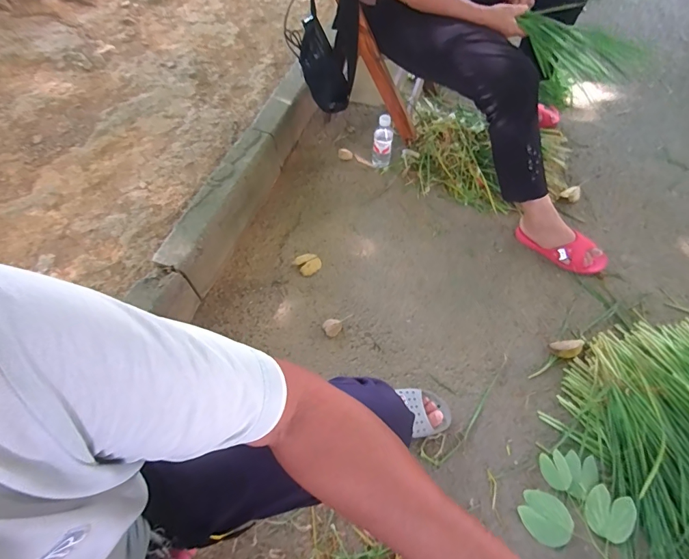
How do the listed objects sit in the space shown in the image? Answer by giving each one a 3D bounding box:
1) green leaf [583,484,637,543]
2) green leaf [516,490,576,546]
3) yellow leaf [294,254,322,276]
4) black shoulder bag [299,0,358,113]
[{"bbox_3d":[0.519,0.457,0.755,0.088,0.014,0.087,0,60,1],"label":"green leaf"},{"bbox_3d":[0.395,0.467,0.764,0.096,0.011,0.087,31,65,17],"label":"green leaf"},{"bbox_3d":[-0.097,-0.045,1.056,0.065,0.022,0.066,-28,63,-14],"label":"yellow leaf"},{"bbox_3d":[-0.047,-0.646,1.079,0.153,0.317,0.106,37,66,19],"label":"black shoulder bag"}]

